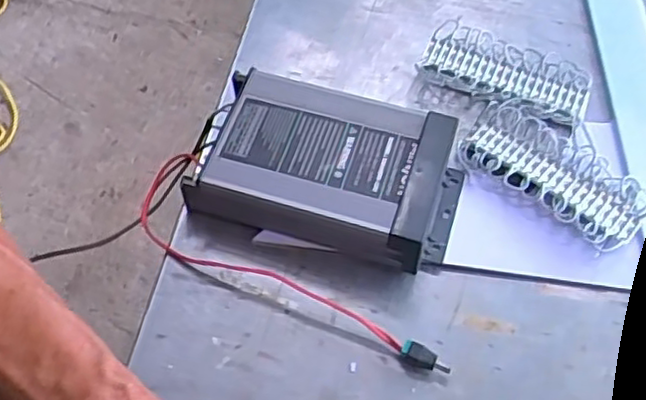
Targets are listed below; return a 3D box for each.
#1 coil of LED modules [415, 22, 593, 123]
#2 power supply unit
[{"bbox_3d":[0.155,-0.107,0.586,0.138,0.021,0.066,25,61,11],"label":"coil of LED modules"},{"bbox_3d":[0.008,-0.023,0.510,0.186,0.057,0.107,16,60,6],"label":"power supply unit"}]

